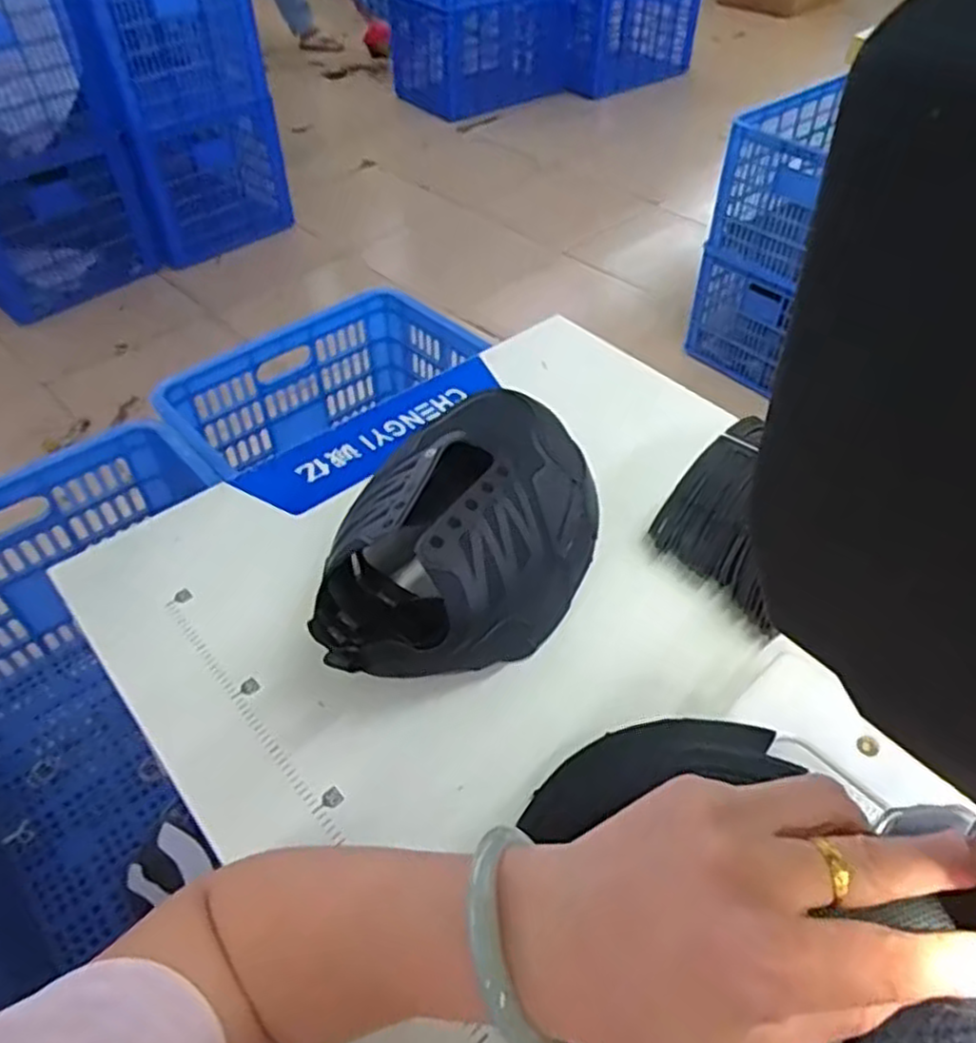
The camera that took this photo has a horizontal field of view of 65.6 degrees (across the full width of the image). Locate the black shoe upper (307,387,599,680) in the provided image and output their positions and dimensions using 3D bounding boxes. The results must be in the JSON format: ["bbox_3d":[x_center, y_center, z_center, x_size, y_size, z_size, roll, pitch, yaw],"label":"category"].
[{"bbox_3d":[-0.018,0.022,0.515,0.144,0.097,0.232,17,49,16],"label":"black shoe upper"}]

